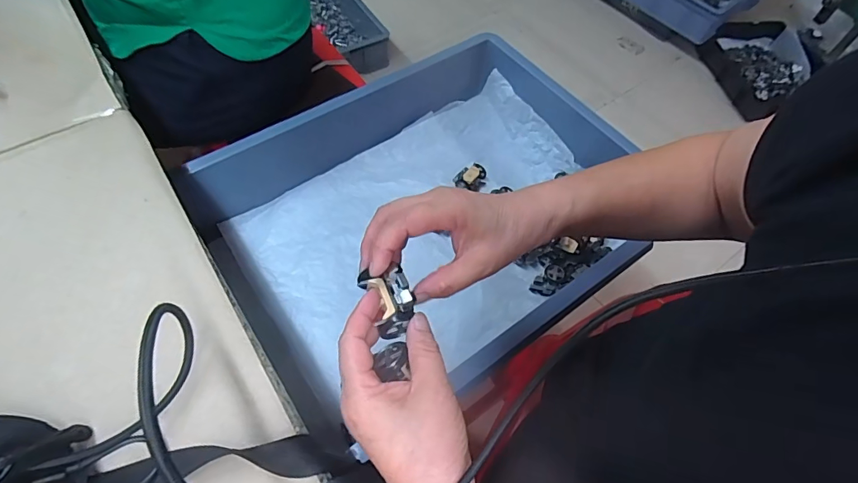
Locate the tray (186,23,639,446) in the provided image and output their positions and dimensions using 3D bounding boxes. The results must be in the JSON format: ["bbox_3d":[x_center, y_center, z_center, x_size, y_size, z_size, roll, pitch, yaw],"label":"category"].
[{"bbox_3d":[0.007,-0.039,0.606,0.534,0.120,0.421,-32,66,-19],"label":"tray"}]

